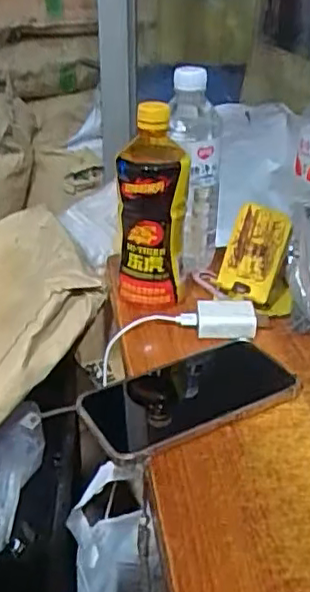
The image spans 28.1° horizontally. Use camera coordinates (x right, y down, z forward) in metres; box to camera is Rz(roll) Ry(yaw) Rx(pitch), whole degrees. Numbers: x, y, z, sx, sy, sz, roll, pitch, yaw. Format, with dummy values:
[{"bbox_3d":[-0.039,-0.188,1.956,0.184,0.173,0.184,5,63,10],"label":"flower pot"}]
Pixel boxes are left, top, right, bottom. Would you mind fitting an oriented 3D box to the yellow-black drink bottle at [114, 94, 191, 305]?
[{"bbox_3d":[-0.003,-0.085,0.589,0.062,0.184,0.058,1,29,2],"label":"yellow-black drink bottle"}]

